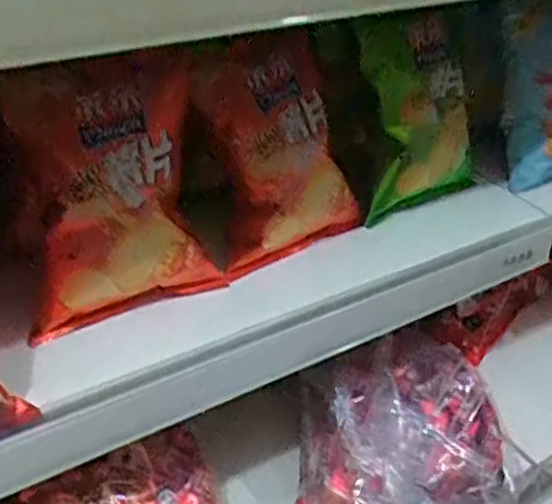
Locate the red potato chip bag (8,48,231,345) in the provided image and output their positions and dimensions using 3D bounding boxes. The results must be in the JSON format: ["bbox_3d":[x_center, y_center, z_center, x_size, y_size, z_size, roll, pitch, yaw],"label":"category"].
[{"bbox_3d":[-0.118,-0.046,0.537,0.156,0.186,0.077,-22,45,-32],"label":"red potato chip bag"}]

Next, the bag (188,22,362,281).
[{"bbox_3d":[0.008,-0.095,0.635,0.154,0.213,0.060,-20,26,-26],"label":"bag"}]

